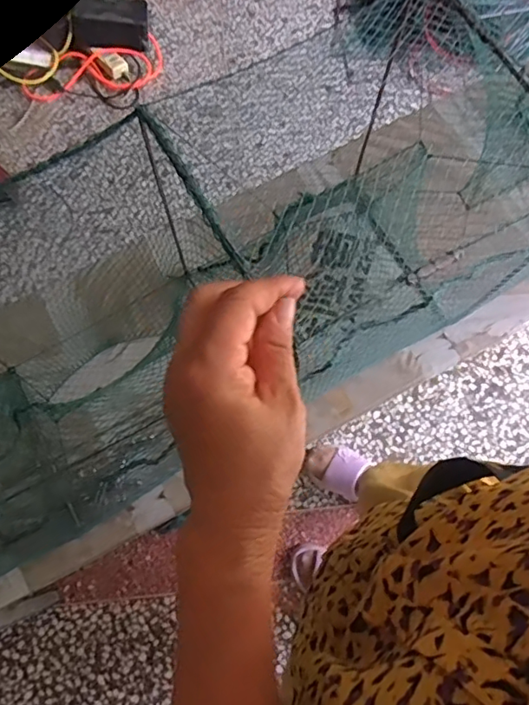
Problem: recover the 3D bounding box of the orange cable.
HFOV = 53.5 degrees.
[{"bbox_3d":[-0.480,-0.786,1.469,0.397,0.044,0.139,-13,75,-2],"label":"orange cable"}]

